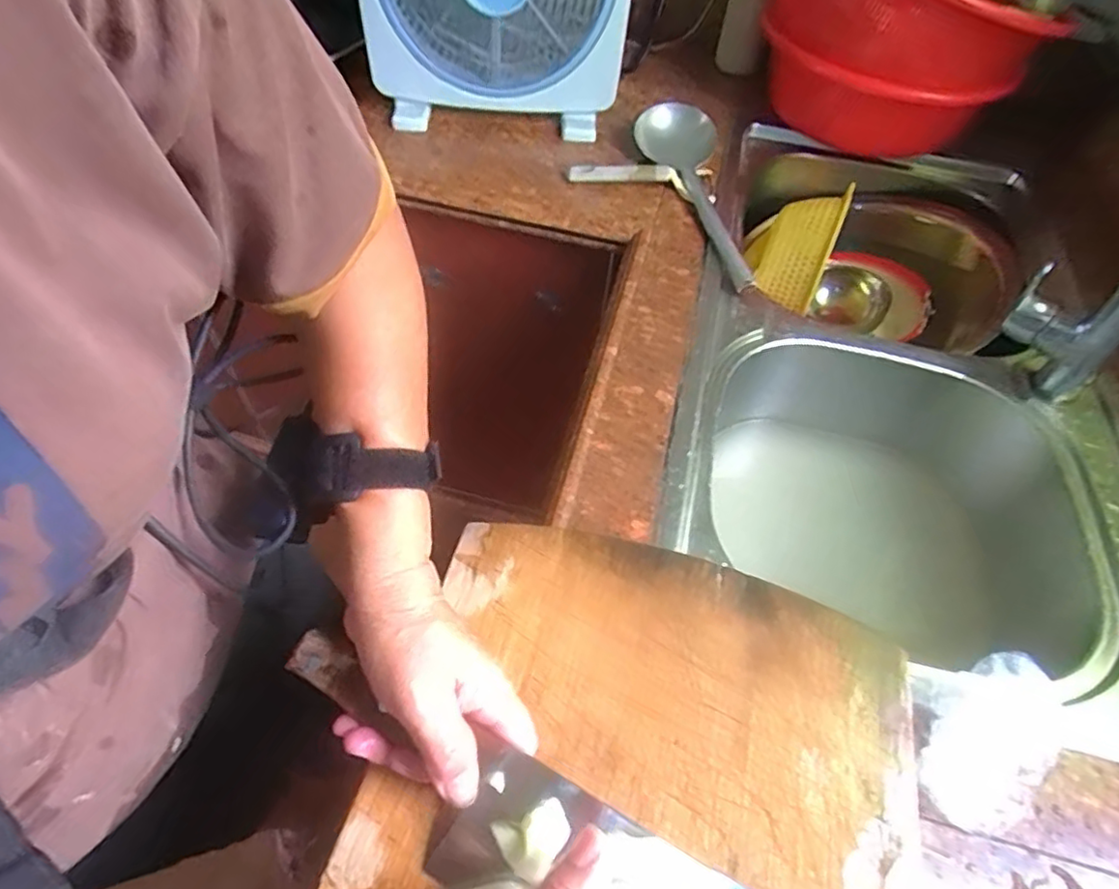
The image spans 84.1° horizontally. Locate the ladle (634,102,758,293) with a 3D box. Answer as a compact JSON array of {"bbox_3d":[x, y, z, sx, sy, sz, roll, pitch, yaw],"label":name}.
[{"bbox_3d":[0.145,-0.283,0.687,0.094,0.062,0.264,0,53,-5],"label":"ladle"}]

